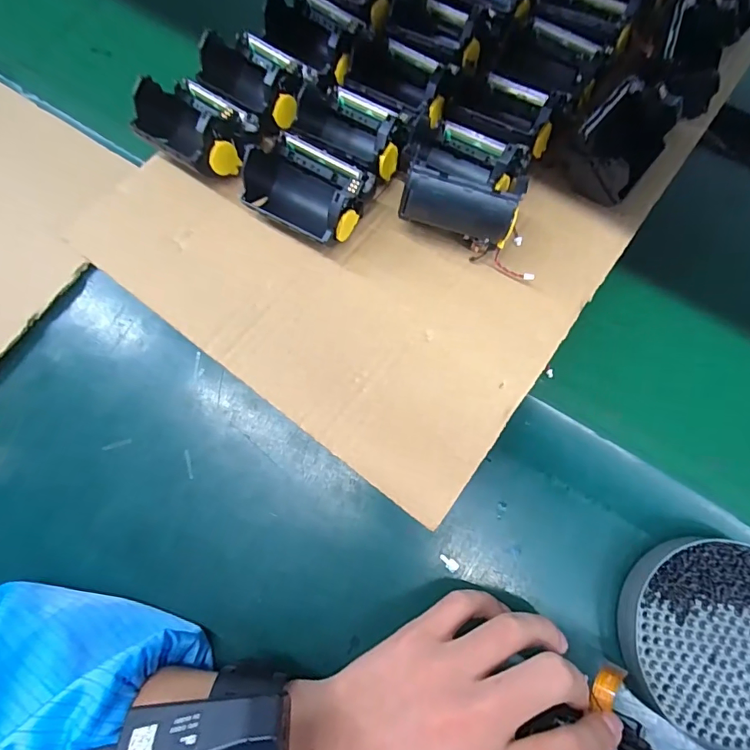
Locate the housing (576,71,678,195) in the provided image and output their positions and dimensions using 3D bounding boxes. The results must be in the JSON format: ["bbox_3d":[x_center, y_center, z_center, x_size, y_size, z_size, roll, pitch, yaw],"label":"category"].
[{"bbox_3d":[0.162,-0.152,0.294,0.049,0.040,0.069,40,76,9],"label":"housing"}]

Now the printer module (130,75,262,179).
[{"bbox_3d":[-0.114,-0.158,0.279,0.073,0.044,0.055,36,76,8],"label":"printer module"}]

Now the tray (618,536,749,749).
[{"bbox_3d":[0.207,0.158,0.262,0.110,0.019,0.111,16,74,3],"label":"tray"}]

